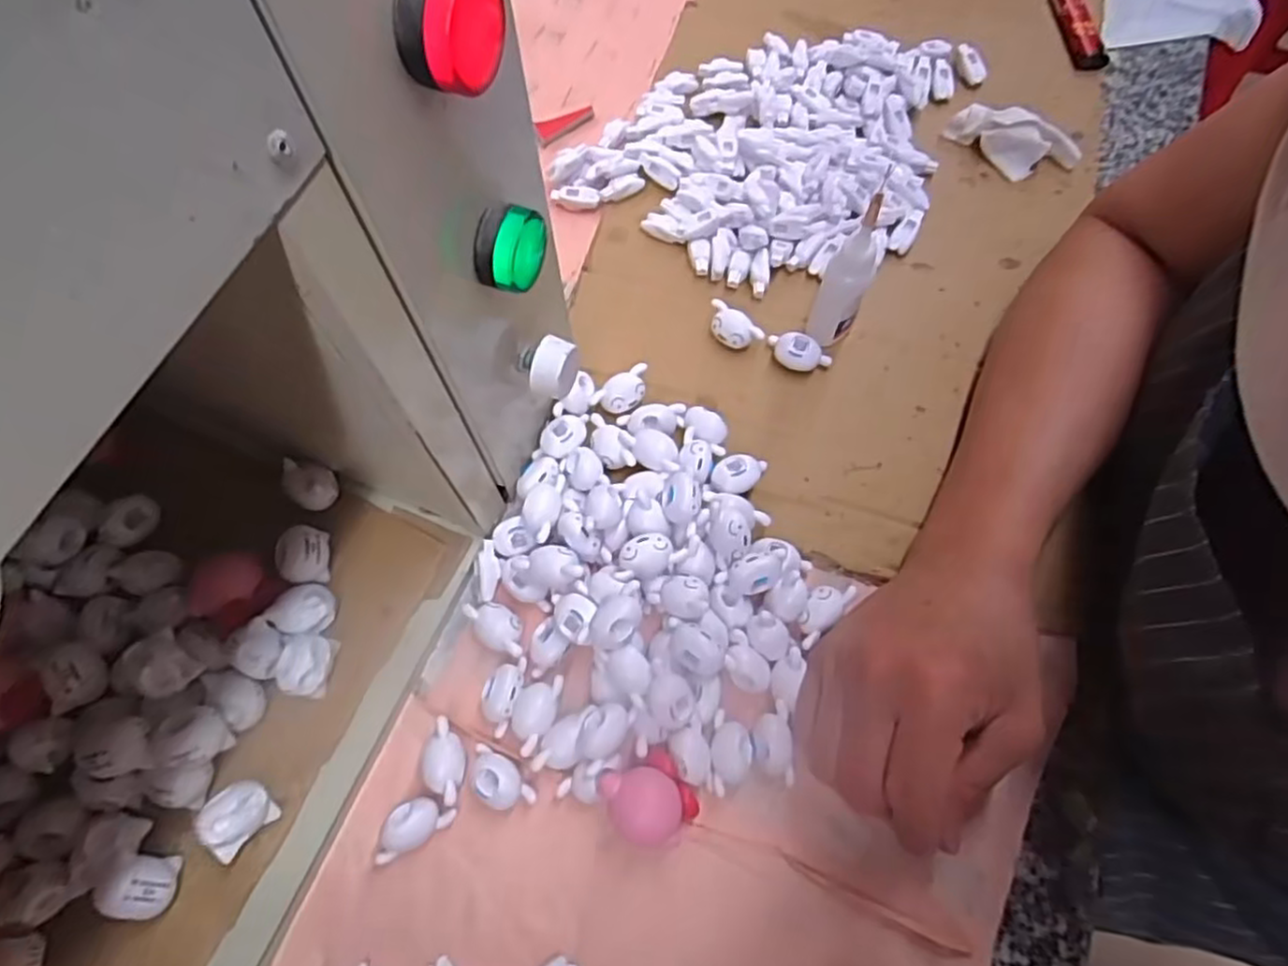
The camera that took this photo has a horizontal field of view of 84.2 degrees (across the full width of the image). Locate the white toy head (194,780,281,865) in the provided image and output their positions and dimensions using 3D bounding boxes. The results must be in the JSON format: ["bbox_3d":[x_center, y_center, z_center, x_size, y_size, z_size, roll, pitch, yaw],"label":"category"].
[{"bbox_3d":[-0.159,0.130,0.279,0.021,0.022,0.025,33,72,12],"label":"white toy head"}]

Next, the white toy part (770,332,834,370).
[{"bbox_3d":[0.081,-0.067,0.376,0.034,0.017,0.016,19,69,7],"label":"white toy part"}]

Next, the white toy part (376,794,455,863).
[{"bbox_3d":[-0.095,0.139,0.291,0.032,0.013,0.017,-24,71,-10],"label":"white toy part"}]

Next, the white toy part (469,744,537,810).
[{"bbox_3d":[-0.060,0.124,0.295,0.031,0.013,0.018,28,71,10],"label":"white toy part"}]

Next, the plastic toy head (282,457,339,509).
[{"bbox_3d":[-0.156,0.003,0.333,0.021,0.023,0.021,5,68,2],"label":"plastic toy head"}]

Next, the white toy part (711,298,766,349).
[{"bbox_3d":[0.046,-0.082,0.382,0.017,0.017,0.033,-40,74,-15],"label":"white toy part"}]

